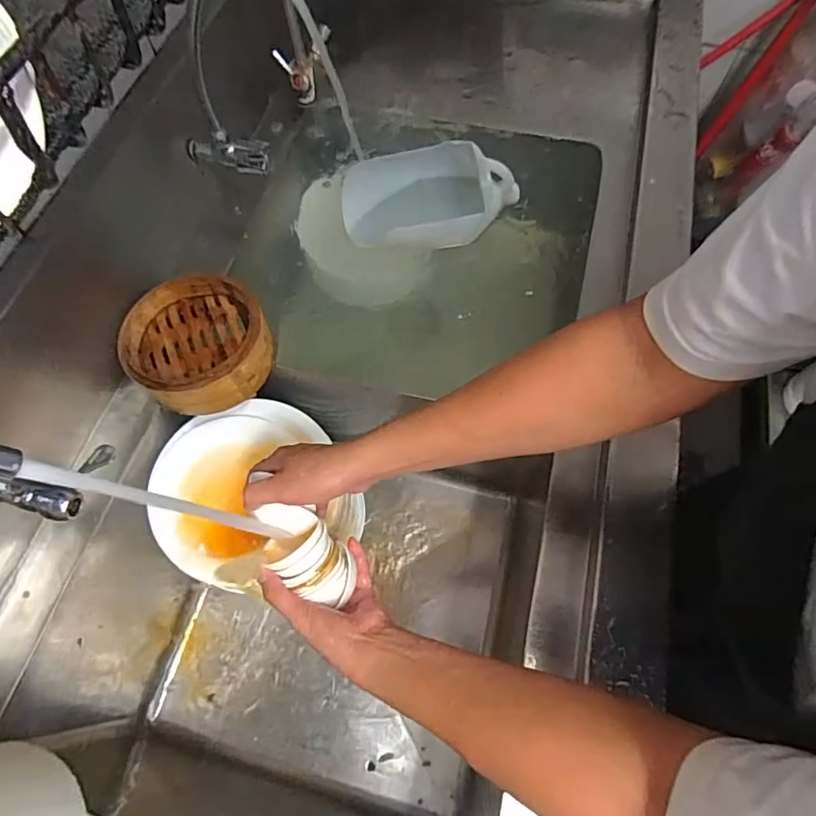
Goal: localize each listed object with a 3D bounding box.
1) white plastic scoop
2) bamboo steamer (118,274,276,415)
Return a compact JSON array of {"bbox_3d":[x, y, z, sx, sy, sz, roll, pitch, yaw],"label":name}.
[{"bbox_3d":[0.039,-0.294,0.715,0.250,0.073,0.122,-14,66,-6],"label":"white plastic scoop"},{"bbox_3d":[-0.253,-0.079,0.628,0.161,0.055,0.159,0,66,0],"label":"bamboo steamer"}]

